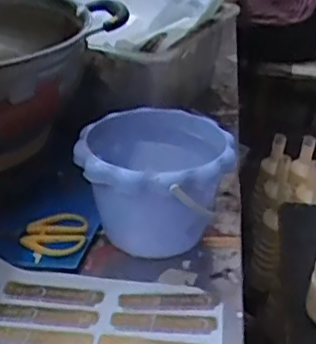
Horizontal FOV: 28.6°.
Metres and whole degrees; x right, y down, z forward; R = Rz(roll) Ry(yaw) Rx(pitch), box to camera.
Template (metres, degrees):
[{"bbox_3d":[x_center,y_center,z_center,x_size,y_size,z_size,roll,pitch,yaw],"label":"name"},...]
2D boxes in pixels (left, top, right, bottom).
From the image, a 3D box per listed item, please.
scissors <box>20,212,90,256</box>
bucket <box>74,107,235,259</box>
[{"bbox_3d":[-0.106,0.064,0.639,0.065,0.008,0.052,9,50,14],"label":"scissors"},{"bbox_3d":[-0.004,0.017,0.627,0.146,0.117,0.143,2,30,-1],"label":"bucket"}]

